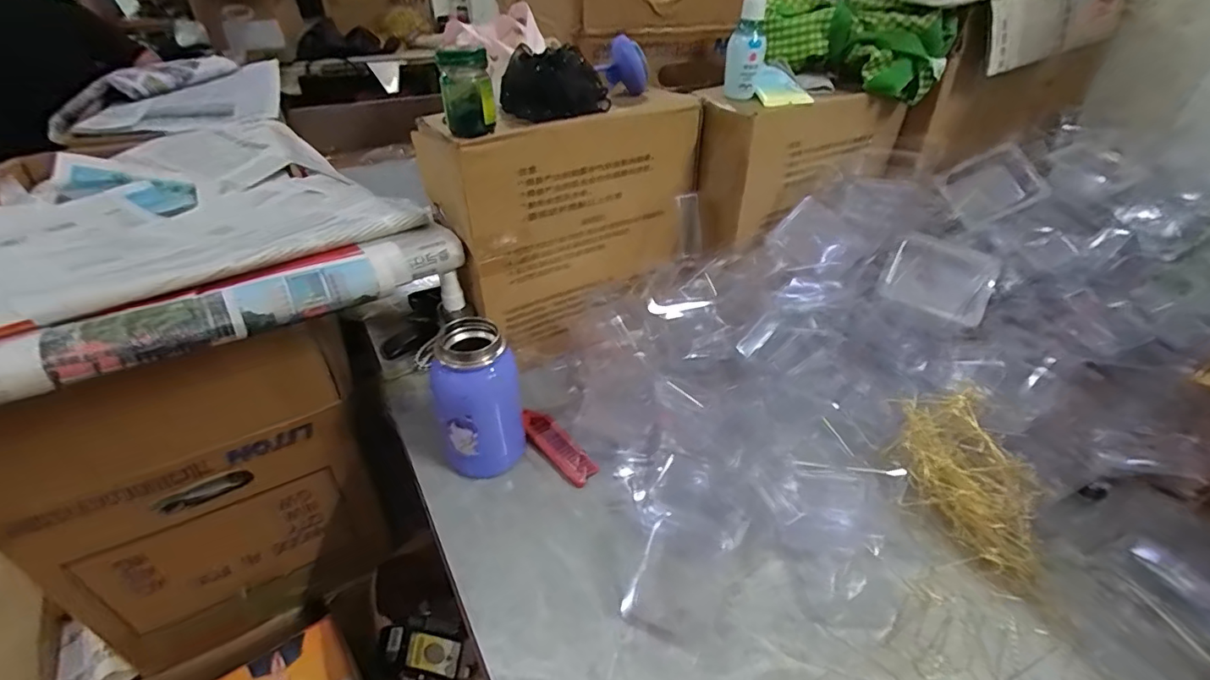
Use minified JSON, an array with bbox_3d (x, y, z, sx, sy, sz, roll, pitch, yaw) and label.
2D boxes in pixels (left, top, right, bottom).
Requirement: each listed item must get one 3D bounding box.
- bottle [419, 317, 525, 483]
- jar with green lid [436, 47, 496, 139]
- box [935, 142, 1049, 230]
[{"bbox_3d":[-0.113,0.059,0.475,0.075,0.142,0.062,-11,39,-16],"label":"bottle"},{"bbox_3d":[-0.116,-0.209,0.447,0.041,0.061,0.031,-10,40,-11],"label":"jar with green lid"},{"bbox_3d":[0.417,-0.166,0.572,0.089,0.024,0.075,-25,71,10],"label":"box"}]

